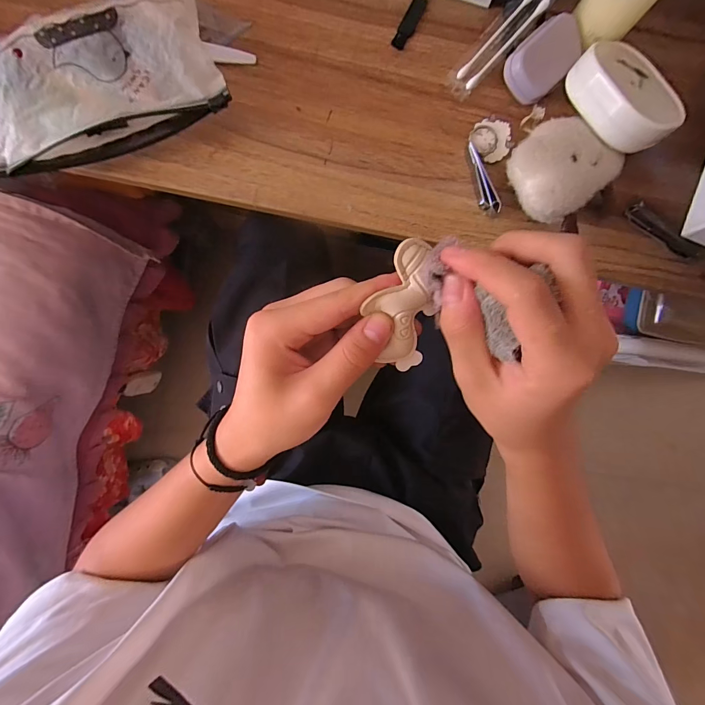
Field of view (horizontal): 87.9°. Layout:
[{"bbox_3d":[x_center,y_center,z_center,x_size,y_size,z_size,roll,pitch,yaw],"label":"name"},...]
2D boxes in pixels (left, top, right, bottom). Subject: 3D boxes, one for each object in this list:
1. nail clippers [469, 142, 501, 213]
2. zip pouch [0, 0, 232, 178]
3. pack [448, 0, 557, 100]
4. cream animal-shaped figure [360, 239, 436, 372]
[{"bbox_3d":[0.099,-0.131,0.283,0.013,0.011,0.052,-24,91,-3],"label":"nail clippers"},{"bbox_3d":[-0.177,-0.189,0.259,0.161,0.034,0.087,-19,91,-3],"label":"zip pouch"},{"bbox_3d":[0.112,-0.239,0.278,0.093,0.009,0.025,-43,92,16],"label":"pack"},{"bbox_3d":[0.026,-0.023,0.200,0.036,0.009,0.073,0,117,-3],"label":"cream animal-shaped figure"}]

